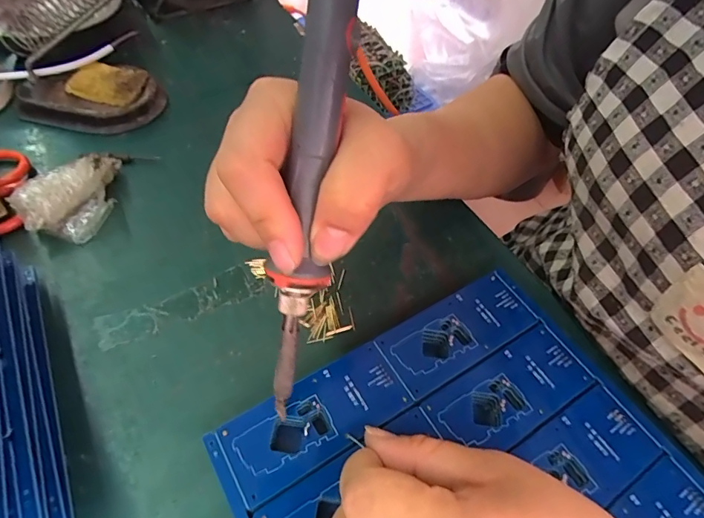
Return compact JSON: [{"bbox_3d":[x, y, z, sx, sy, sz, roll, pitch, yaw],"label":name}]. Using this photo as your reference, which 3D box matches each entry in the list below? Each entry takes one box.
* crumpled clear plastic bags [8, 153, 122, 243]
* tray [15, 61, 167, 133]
[{"bbox_3d":[-0.177,-0.043,0.287,0.043,0.031,0.073,30,57,15],"label":"crumpled clear plastic bags"},{"bbox_3d":[-0.209,-0.132,0.349,0.102,0.020,0.063,4,54,-2],"label":"tray"}]

